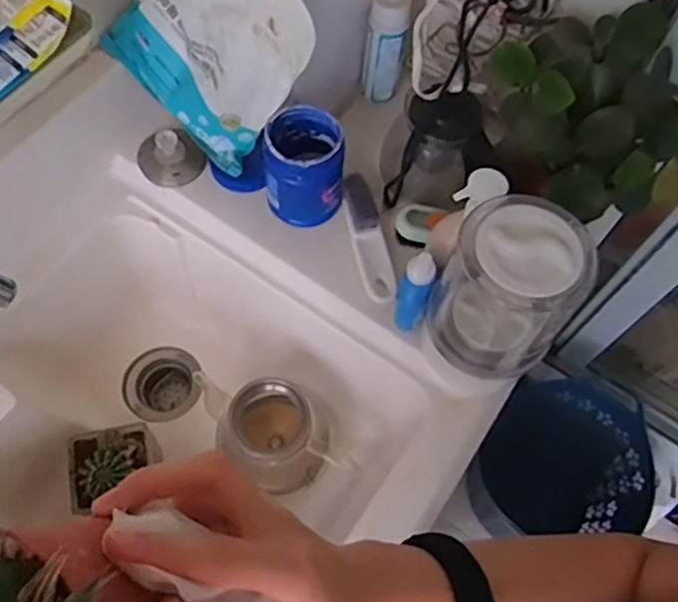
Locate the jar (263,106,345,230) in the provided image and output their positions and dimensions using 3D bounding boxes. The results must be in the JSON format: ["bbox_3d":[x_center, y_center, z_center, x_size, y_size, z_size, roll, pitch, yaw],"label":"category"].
[{"bbox_3d":[-0.039,-0.154,0.726,0.086,0.105,0.093,1,65,-3],"label":"jar"}]

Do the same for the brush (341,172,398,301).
[{"bbox_3d":[0.037,-0.074,0.748,0.040,0.031,0.160,-11,66,-8],"label":"brush"}]

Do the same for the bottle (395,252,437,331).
[{"bbox_3d":[0.079,-0.009,0.669,0.030,0.101,0.038,18,65,5],"label":"bottle"}]

